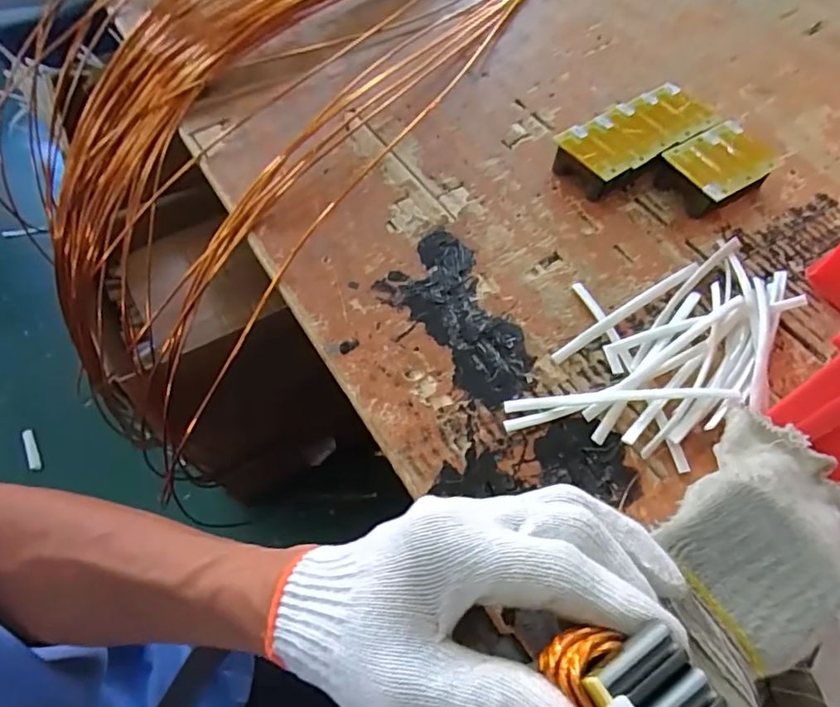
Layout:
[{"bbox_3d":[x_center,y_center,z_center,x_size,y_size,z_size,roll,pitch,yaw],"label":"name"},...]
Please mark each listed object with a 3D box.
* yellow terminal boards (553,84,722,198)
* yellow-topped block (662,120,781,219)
[{"bbox_3d":[0.210,-0.210,0.548,0.158,0.037,0.073,-31,65,-19],"label":"yellow terminal boards"},{"bbox_3d":[0.282,-0.174,0.531,0.092,0.035,0.069,-28,64,-17],"label":"yellow-topped block"}]

